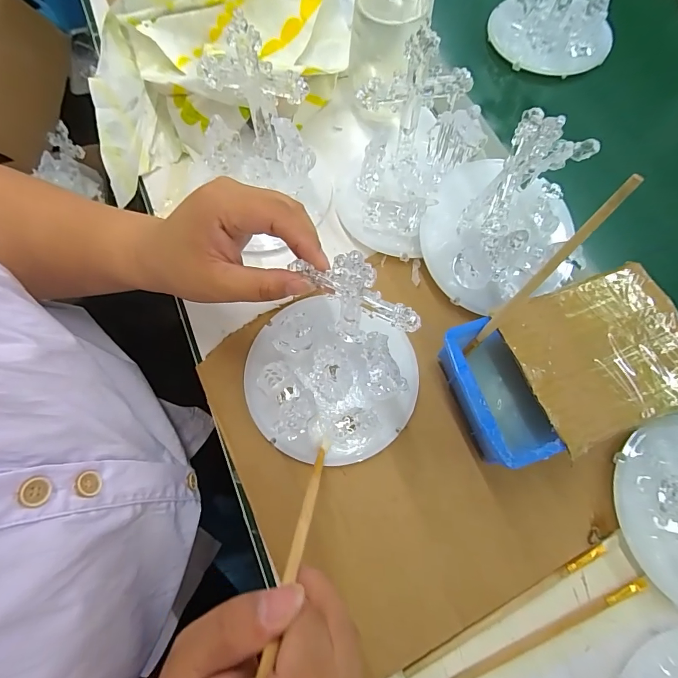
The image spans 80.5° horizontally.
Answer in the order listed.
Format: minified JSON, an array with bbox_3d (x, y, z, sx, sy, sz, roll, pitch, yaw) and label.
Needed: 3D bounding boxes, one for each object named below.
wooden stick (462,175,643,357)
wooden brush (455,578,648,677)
[{"bbox_3d":[0.113,-0.032,0.234,0.011,0.141,0.006,-35,73,-34],"label":"wooden stick"},{"bbox_3d":[0.131,0.192,0.257,0.154,0.004,0.008,-23,72,-7],"label":"wooden brush"}]

